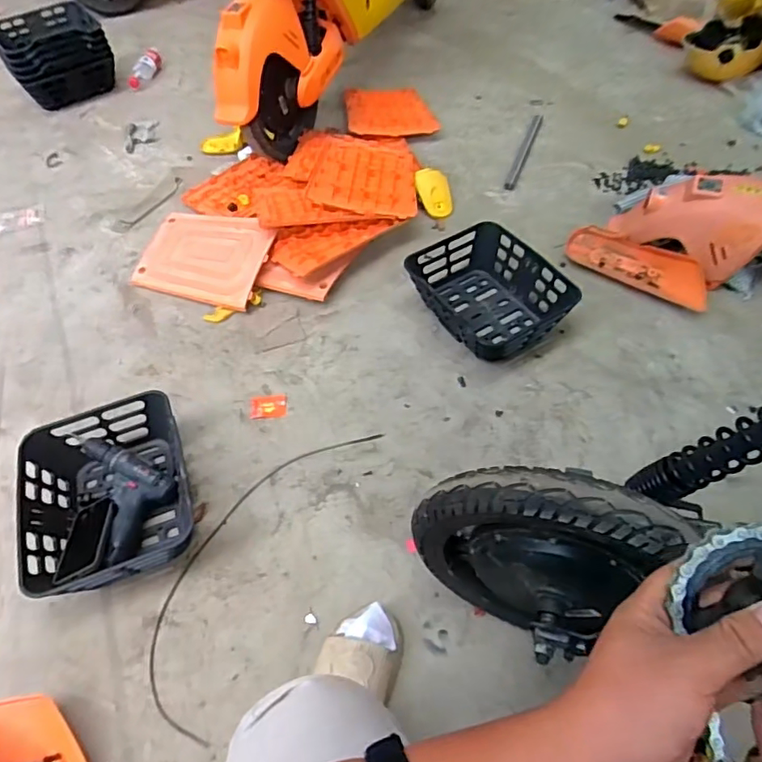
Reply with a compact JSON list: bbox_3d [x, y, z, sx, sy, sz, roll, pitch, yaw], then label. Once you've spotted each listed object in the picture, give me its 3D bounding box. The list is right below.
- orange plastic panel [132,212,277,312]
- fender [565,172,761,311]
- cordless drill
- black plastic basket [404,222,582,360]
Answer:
[{"bbox_3d":[-0.431,-0.311,1.331,0.321,0.023,0.246,13,67,16],"label":"orange plastic panel"},{"bbox_3d":[0.658,-0.289,1.124,0.491,0.216,0.160,24,59,18],"label":"fender"},{"bbox_3d":[-0.447,0.188,0.976,0.146,0.081,0.266,-25,57,-15],"label":"cordless drill"},{"bbox_3d":[0.232,-0.196,1.195,0.265,0.124,0.312,-24,57,-14],"label":"black plastic basket"}]

